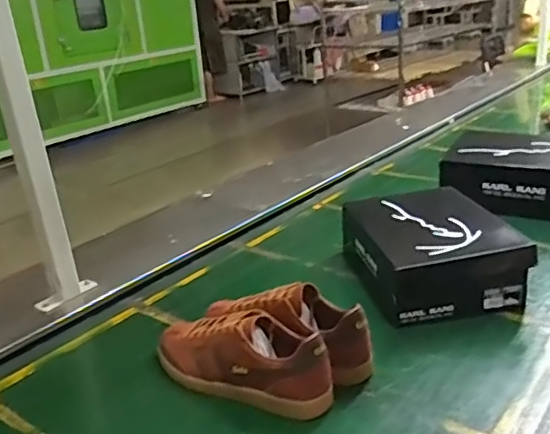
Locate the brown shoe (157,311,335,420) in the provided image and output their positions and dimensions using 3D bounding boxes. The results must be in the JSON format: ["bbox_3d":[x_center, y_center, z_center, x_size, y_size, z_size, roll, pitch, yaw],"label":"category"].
[{"bbox_3d":[-0.051,0.192,0.837,0.272,0.104,0.089,8,25,27],"label":"brown shoe"}]

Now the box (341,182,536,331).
[{"bbox_3d":[0.292,0.048,1.105,0.262,0.133,0.331,-7,22,-8],"label":"box"}]

